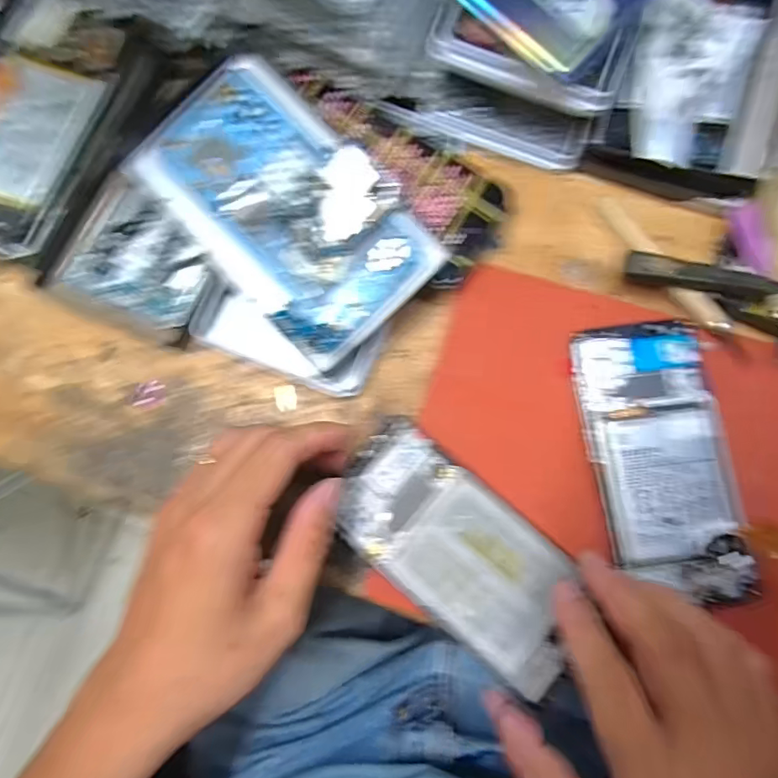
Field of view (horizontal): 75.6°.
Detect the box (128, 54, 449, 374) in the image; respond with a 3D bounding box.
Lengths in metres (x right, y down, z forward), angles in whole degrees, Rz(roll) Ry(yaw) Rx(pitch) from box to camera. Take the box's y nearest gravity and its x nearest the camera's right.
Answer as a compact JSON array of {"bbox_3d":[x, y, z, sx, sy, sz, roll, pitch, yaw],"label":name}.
[{"bbox_3d":[-0.057,-0.102,0.282,0.098,0.021,0.170,-43,82,-7],"label":"box"}]

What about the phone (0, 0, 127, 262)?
[{"bbox_3d":[-0.214,-0.159,0.296,0.079,0.016,0.161,21,80,5],"label":"phone"}]

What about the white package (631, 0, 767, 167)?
[{"bbox_3d":[0.167,-0.174,0.280,0.061,0.022,0.089,16,86,3],"label":"white package"}]

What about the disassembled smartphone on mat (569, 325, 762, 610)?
[{"bbox_3d":[0.148,0.037,0.275,0.072,0.007,0.150,-6,77,0],"label":"disassembled smartphone on mat"}]

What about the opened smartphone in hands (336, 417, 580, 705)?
[{"bbox_3d":[0.038,0.085,0.268,0.146,0.005,0.070,39,82,9],"label":"opened smartphone in hands"}]

